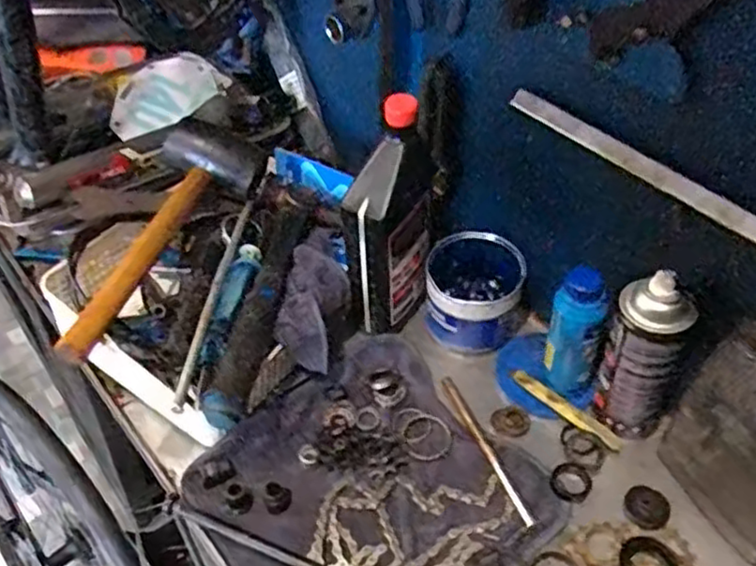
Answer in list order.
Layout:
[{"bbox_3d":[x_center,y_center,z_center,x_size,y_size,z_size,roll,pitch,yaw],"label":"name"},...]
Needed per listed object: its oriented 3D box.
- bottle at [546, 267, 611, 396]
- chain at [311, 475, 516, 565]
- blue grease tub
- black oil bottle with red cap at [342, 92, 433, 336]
[{"bbox_3d":[0.184,0.045,0.652,0.036,0.141,0.039,-1,45,1],"label":"bottle"},{"bbox_3d":[0.012,0.220,0.603,0.127,0.008,0.194,34,55,30],"label":"chain"},{"bbox_3d":[0.103,0.011,0.751,0.095,0.095,0.096,-1,45,1],"label":"blue grease tub"},{"bbox_3d":[0.012,-0.053,0.695,0.058,0.241,0.088,22,50,22],"label":"black oil bottle with red cap"}]

